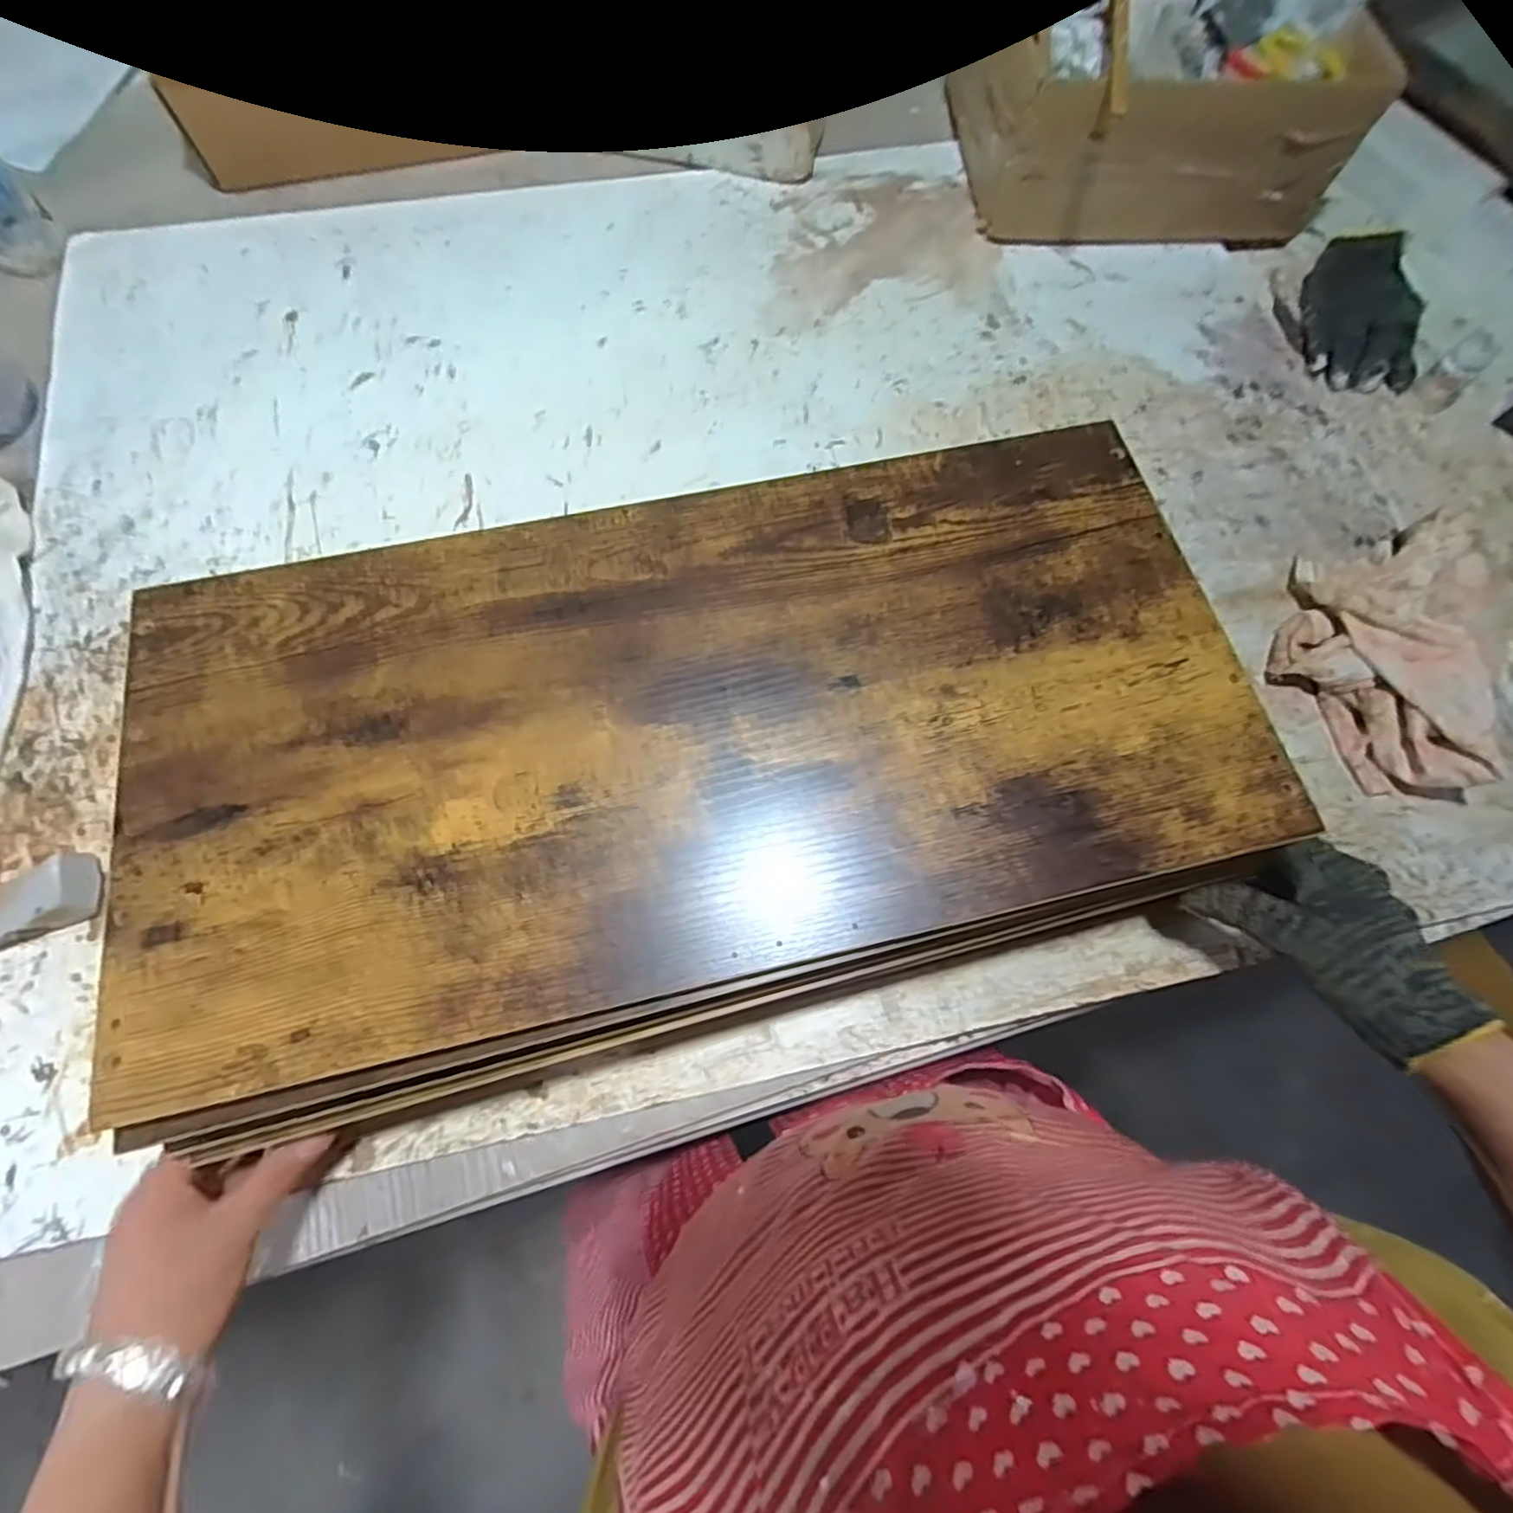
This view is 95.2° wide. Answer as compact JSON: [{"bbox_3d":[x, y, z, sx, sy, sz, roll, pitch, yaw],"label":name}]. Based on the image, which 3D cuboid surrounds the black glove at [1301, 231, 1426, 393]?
[{"bbox_3d":[0.573,-0.427,0.650,0.092,0.030,0.192,16,73,3],"label":"black glove"}]

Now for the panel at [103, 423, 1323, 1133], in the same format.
[{"bbox_3d":[-0.027,-0.025,0.367,0.568,0.017,0.271,-12,74,-5],"label":"panel"}]

